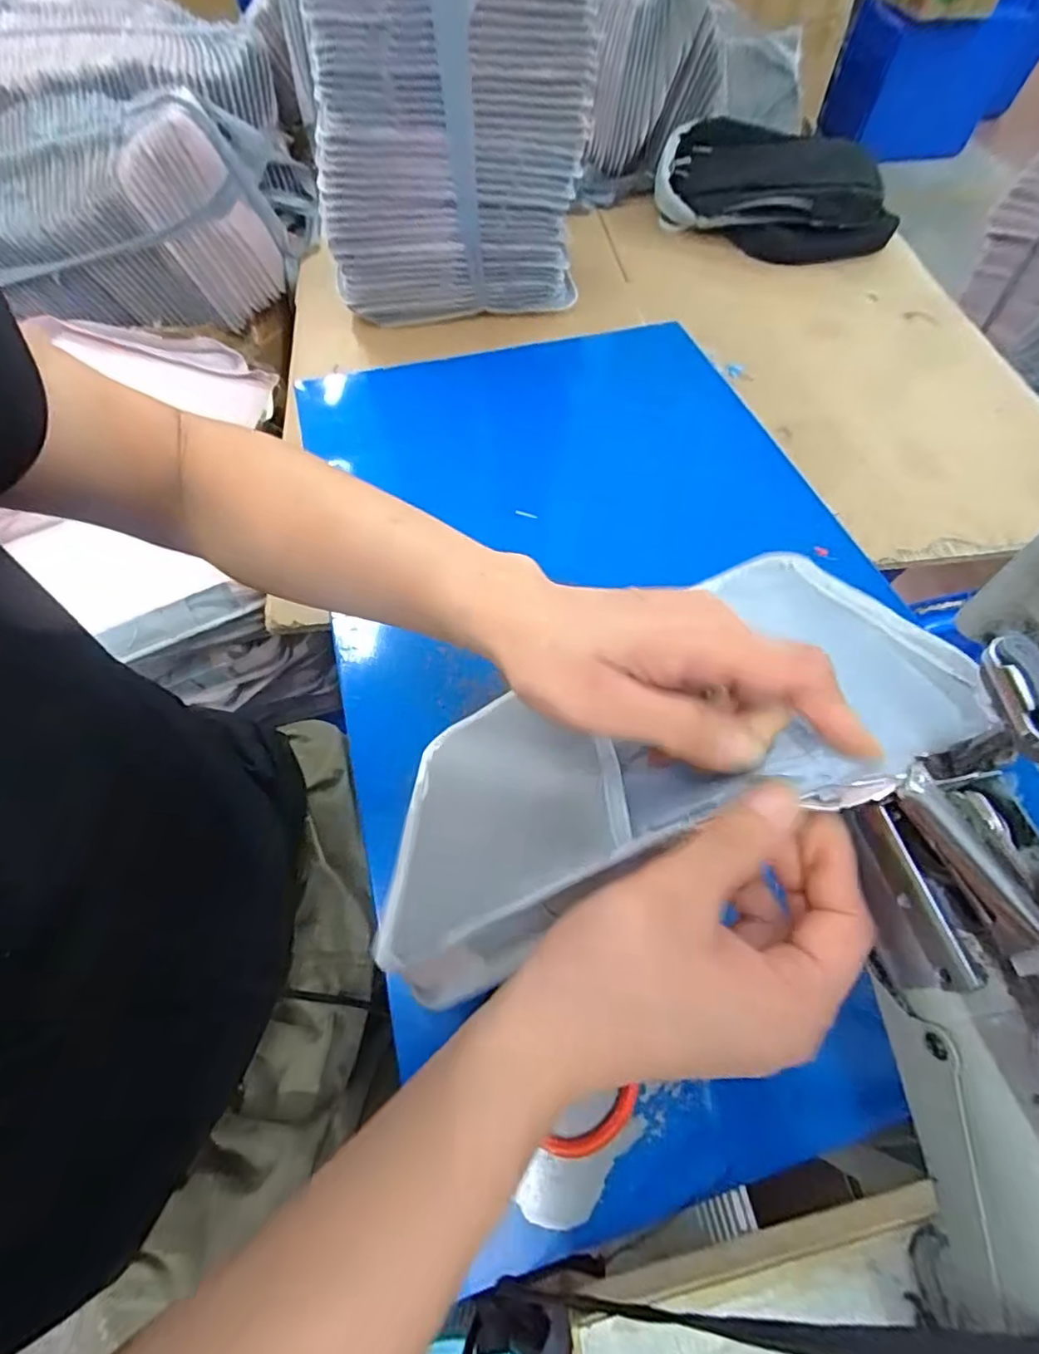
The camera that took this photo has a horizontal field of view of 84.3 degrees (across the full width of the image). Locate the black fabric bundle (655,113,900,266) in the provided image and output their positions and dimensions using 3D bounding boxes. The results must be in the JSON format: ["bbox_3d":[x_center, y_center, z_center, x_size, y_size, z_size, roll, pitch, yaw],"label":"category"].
[{"bbox_3d":[0.455,-0.881,1.047,0.397,0.107,0.296,13,61,7],"label":"black fabric bundle"}]

